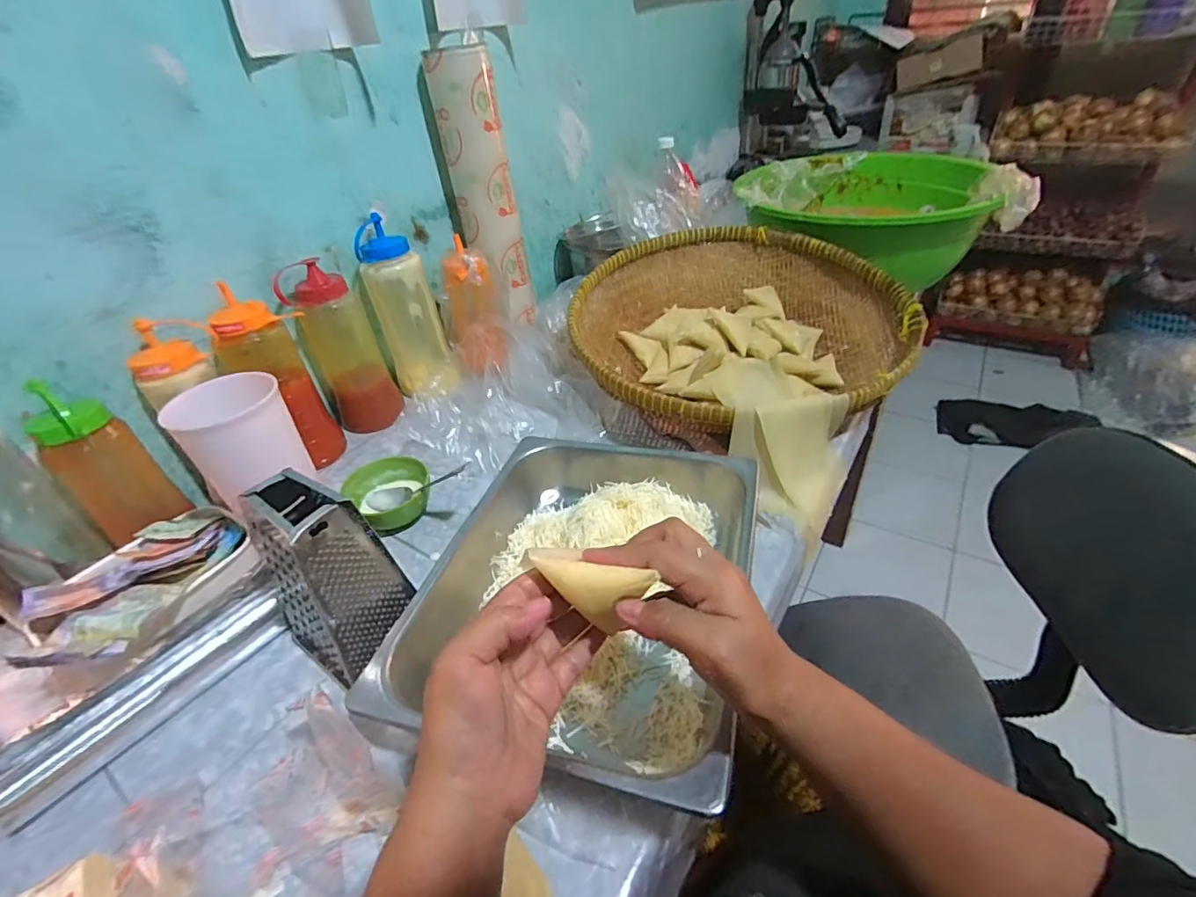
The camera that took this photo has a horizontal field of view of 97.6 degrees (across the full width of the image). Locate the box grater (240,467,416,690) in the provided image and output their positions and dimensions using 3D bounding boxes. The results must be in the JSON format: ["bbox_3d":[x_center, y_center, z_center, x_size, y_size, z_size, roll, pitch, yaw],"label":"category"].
[{"bbox_3d":[-0.213,0.097,0.413,0.093,0.166,0.081,25,48,33],"label":"box grater"}]

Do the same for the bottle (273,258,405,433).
[{"bbox_3d":[-0.340,-0.136,0.703,0.088,0.210,0.080,-22,41,-19],"label":"bottle"}]

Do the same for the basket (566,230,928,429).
[{"bbox_3d":[0.184,-0.169,0.715,0.432,0.116,0.412,-9,38,-4],"label":"basket"}]

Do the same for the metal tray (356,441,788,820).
[{"bbox_3d":[-0.002,0.113,0.457,0.256,0.065,0.322,8,40,17],"label":"metal tray"}]

